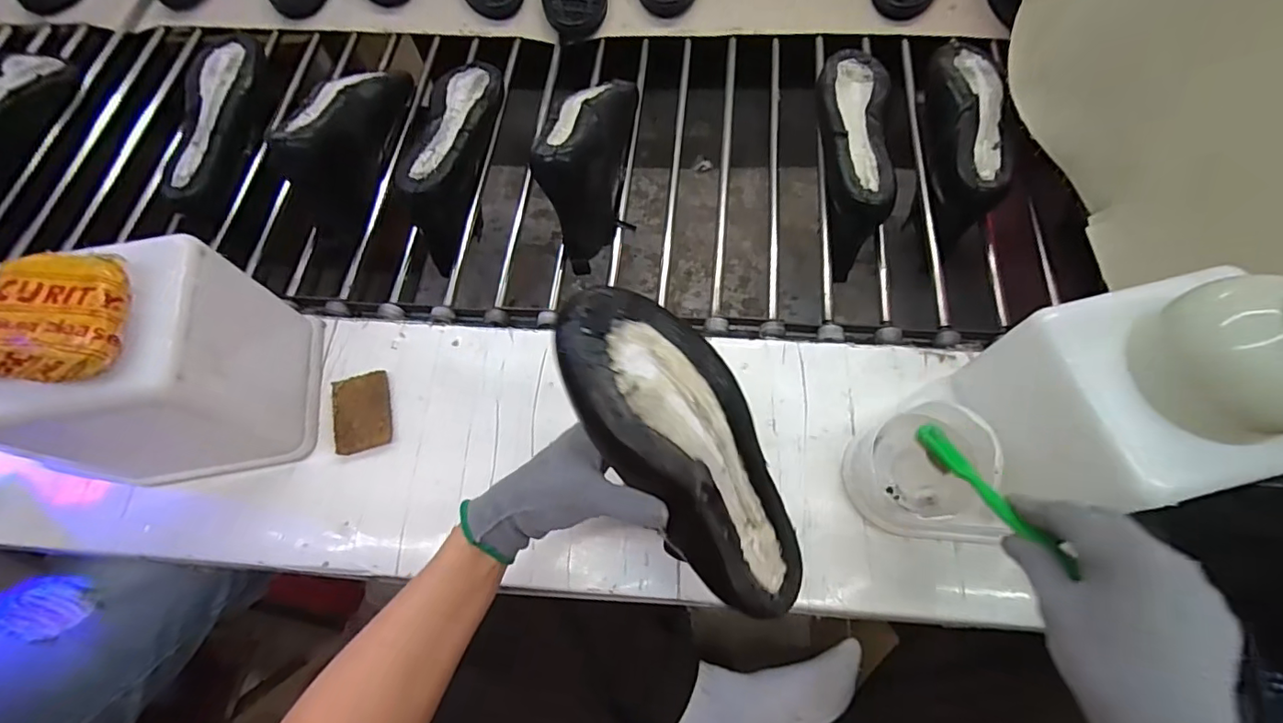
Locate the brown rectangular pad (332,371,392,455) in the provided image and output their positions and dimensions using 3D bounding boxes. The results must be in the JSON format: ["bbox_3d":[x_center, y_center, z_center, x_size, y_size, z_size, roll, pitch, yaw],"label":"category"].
[{"bbox_3d":[-0.254,0.047,0.503,0.049,0.016,0.071,-15,67,-4],"label":"brown rectangular pad"}]

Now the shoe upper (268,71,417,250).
[{"bbox_3d":[-0.343,-0.265,0.632,0.072,0.107,0.249,6,67,5],"label":"shoe upper"}]

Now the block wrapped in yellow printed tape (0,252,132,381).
[{"bbox_3d":[-0.377,-0.031,0.353,0.083,0.023,0.083,-4,67,1],"label":"block wrapped in yellow printed tape"}]

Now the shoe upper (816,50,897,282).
[{"bbox_3d":[0.235,-0.232,0.617,0.076,0.099,0.265,2,81,3],"label":"shoe upper"}]

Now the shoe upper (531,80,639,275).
[{"bbox_3d":[-0.056,-0.230,0.609,0.095,0.106,0.241,-1,67,2],"label":"shoe upper"}]

